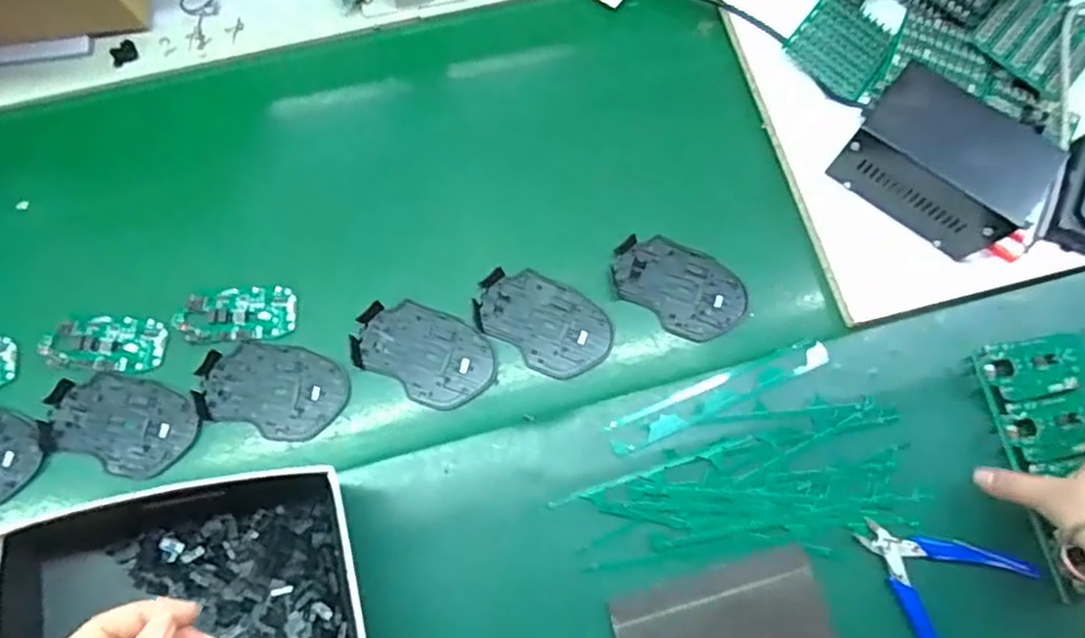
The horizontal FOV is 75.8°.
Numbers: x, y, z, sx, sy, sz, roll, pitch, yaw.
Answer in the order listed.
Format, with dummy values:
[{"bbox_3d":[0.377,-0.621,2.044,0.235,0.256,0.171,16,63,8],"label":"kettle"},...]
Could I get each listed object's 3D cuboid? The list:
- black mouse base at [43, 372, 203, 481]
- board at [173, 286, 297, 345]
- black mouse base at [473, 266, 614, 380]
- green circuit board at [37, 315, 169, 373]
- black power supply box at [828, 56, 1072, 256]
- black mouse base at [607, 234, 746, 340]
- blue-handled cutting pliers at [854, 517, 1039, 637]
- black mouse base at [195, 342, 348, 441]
[{"bbox_3d":[-0.337,0.083,0.558,0.119,0.010,0.074,19,75,4],"label":"black mouse base"},{"bbox_3d":[-0.255,-0.003,0.580,0.097,0.006,0.043,-7,75,-3],"label":"board"},{"bbox_3d":[0.000,0.001,0.581,0.114,0.008,0.072,35,77,8],"label":"black mouse base"},{"bbox_3d":[-0.359,0.019,0.571,0.095,0.011,0.045,3,74,0],"label":"green circuit board"},{"bbox_3d":[0.318,-0.125,0.554,0.138,0.071,0.080,39,78,9],"label":"black power supply box"},{"bbox_3d":[0.114,-0.029,0.590,0.112,0.012,0.074,36,77,9],"label":"black mouse base"},{"bbox_3d":[0.288,0.193,0.512,0.117,0.016,0.105,38,77,9],"label":"blue-handled cutting pliers"},{"bbox_3d":[-0.219,0.057,0.565,0.117,0.008,0.072,16,75,4],"label":"black mouse base"}]

